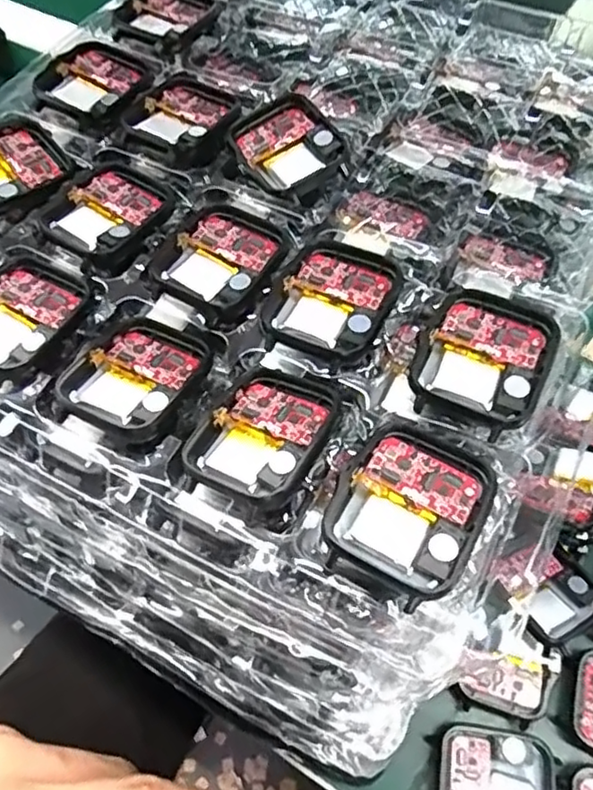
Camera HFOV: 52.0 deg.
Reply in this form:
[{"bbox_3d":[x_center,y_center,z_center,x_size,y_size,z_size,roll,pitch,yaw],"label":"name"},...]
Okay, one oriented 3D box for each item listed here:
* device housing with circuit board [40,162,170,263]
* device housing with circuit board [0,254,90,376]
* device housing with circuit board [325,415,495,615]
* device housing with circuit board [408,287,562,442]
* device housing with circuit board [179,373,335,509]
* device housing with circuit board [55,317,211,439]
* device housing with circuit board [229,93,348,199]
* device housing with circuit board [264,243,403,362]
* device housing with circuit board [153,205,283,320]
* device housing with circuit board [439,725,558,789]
[{"bbox_3d":[-0.071,-0.069,0.228,0.037,0.007,0.042,30,67,17],"label":"device housing with circuit board"},{"bbox_3d":[-0.094,-0.027,0.206,0.039,0.007,0.043,28,66,16],"label":"device housing with circuit board"},{"bbox_3d":[0.031,0.030,0.165,0.037,0.006,0.047,25,66,15],"label":"device housing with circuit board"},{"bbox_3d":[0.058,-0.012,0.186,0.038,0.006,0.048,27,66,16],"label":"device housing with circuit board"},{"bbox_3d":[-0.010,0.011,0.182,0.037,0.005,0.044,18,57,29],"label":"device housing with circuit board"},{"bbox_3d":[-0.051,-0.007,0.197,0.037,0.009,0.042,24,65,15],"label":"device housing with circuit board"},{"bbox_3d":[-0.003,-0.097,0.239,0.038,0.010,0.045,-28,64,-12],"label":"device housing with circuit board"},{"bbox_3d":[0.012,-0.032,0.201,0.038,0.006,0.042,24,65,14],"label":"device housing with circuit board"},{"bbox_3d":[-0.027,-0.049,0.215,0.037,0.004,0.044,33,67,18],"label":"device housing with circuit board"},{"bbox_3d":[0.077,0.149,0.232,0.043,0.011,0.038,7,62,6],"label":"device housing with circuit board"}]

